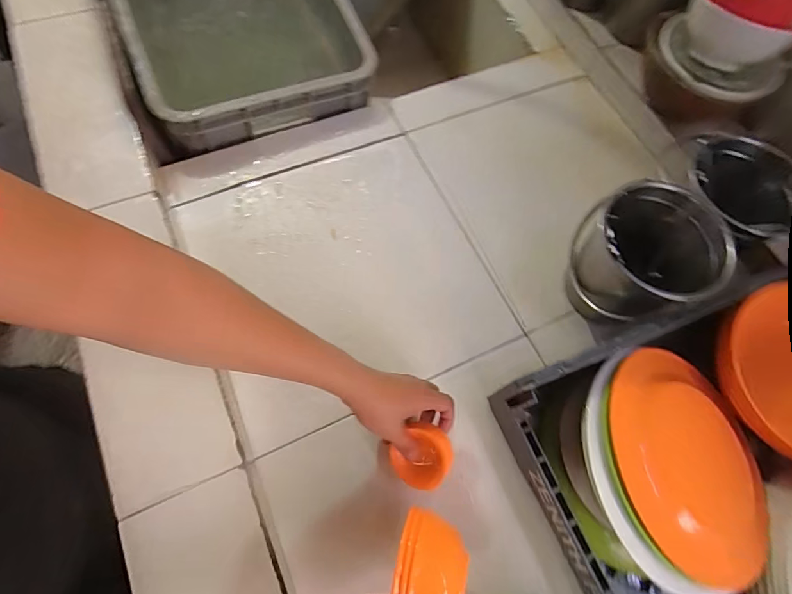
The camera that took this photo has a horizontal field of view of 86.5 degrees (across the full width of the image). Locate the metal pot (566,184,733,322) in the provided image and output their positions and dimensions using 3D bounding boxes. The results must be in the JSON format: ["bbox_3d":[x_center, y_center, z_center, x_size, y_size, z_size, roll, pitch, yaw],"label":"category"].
[{"bbox_3d":[0.309,-0.042,0.555,0.138,0.160,0.156,-42,77,-17],"label":"metal pot"}]

